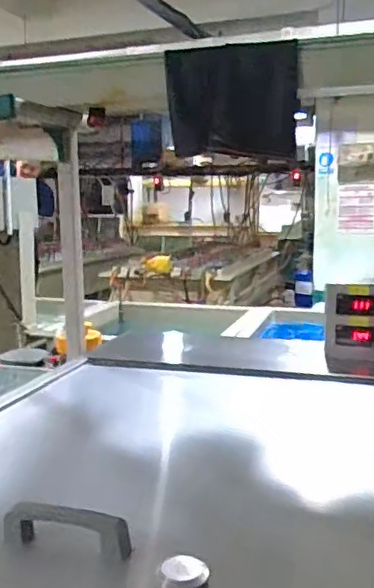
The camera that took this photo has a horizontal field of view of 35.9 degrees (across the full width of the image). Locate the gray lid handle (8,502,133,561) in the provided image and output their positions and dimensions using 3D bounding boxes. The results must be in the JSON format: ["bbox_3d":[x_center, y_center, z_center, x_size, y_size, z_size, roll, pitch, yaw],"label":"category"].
[{"bbox_3d":[-0.134,0.260,0.639,0.153,0.043,0.029,1,9,21],"label":"gray lid handle"}]

